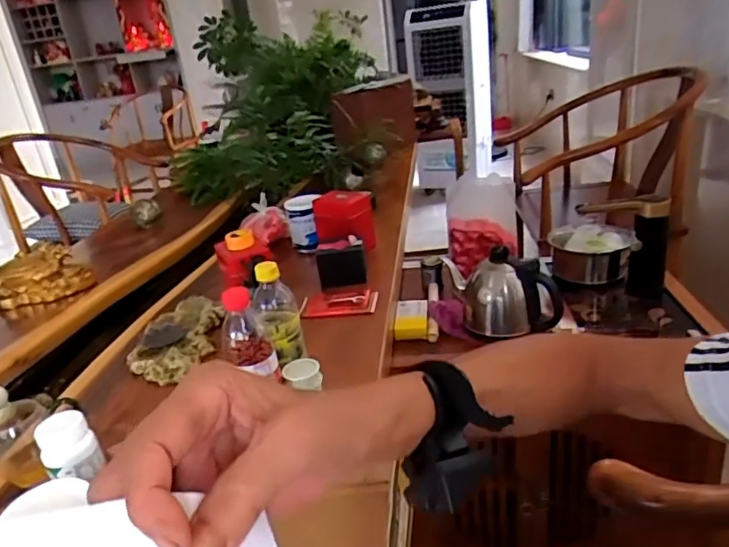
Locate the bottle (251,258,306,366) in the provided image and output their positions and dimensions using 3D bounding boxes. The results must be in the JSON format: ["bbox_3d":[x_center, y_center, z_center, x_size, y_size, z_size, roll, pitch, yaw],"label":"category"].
[{"bbox_3d":[-0.116,0.099,0.806,0.060,0.237,0.073,-10,23,-6],"label":"bottle"}]

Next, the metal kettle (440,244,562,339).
[{"bbox_3d":[0.258,0.031,1.057,0.212,0.150,0.161,0,24,17],"label":"metal kettle"}]

